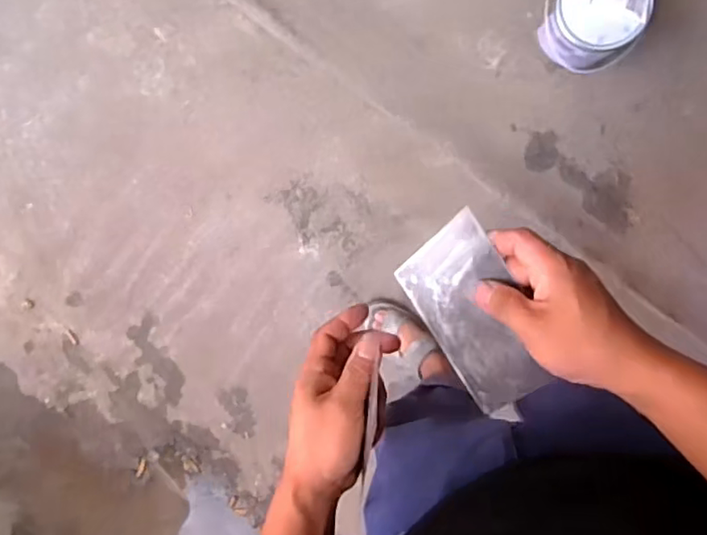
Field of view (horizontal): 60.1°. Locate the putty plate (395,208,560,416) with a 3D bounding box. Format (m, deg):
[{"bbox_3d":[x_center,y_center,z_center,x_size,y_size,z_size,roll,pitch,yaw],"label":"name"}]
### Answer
[{"bbox_3d":[0.092,0.036,0.456,0.073,0.007,0.136,-34,85,19],"label":"putty plate"}]

